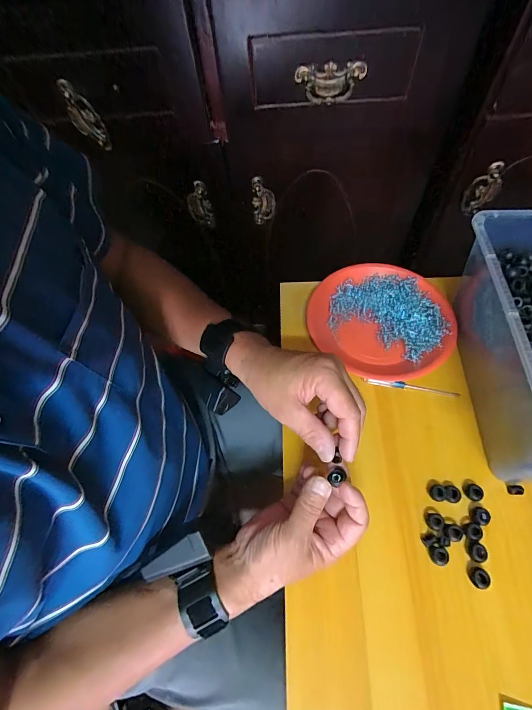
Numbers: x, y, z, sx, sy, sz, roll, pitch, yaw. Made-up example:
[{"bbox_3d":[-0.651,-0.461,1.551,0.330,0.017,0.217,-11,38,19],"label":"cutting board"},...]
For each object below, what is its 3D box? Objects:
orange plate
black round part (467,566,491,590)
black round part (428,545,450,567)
[{"bbox_3d":[0.166,-0.050,0.494,0.182,0.035,0.194,-2,60,3],"label":"orange plate"},{"bbox_3d":[0.210,0.220,0.334,0.017,0.009,0.018,-2,60,3],"label":"black round part"},{"bbox_3d":[0.176,0.204,0.345,0.018,0.006,0.018,-2,60,3],"label":"black round part"}]

